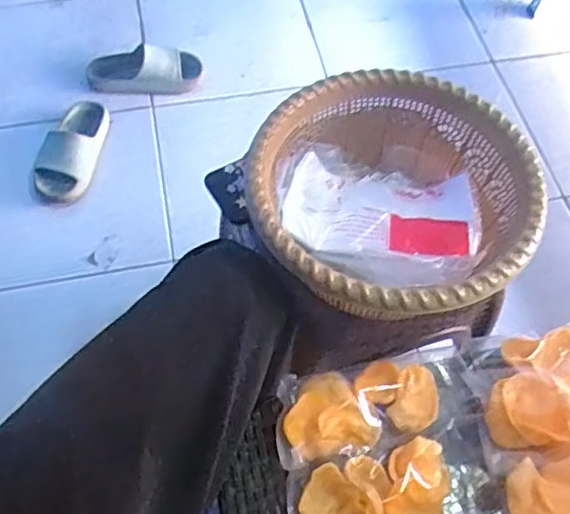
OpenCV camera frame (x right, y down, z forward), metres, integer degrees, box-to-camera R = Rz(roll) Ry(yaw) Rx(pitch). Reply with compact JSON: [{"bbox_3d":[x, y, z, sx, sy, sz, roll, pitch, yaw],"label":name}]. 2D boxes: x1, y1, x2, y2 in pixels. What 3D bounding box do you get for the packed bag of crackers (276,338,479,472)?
[{"bbox_3d":[0.082,0.137,0.590,0.188,0.030,0.083,-13,62,-9],"label":"packed bag of crackers"}]

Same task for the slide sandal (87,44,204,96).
[{"bbox_3d":[-0.312,-0.411,1.387,0.256,0.065,0.113,-3,61,-4],"label":"slide sandal"}]

